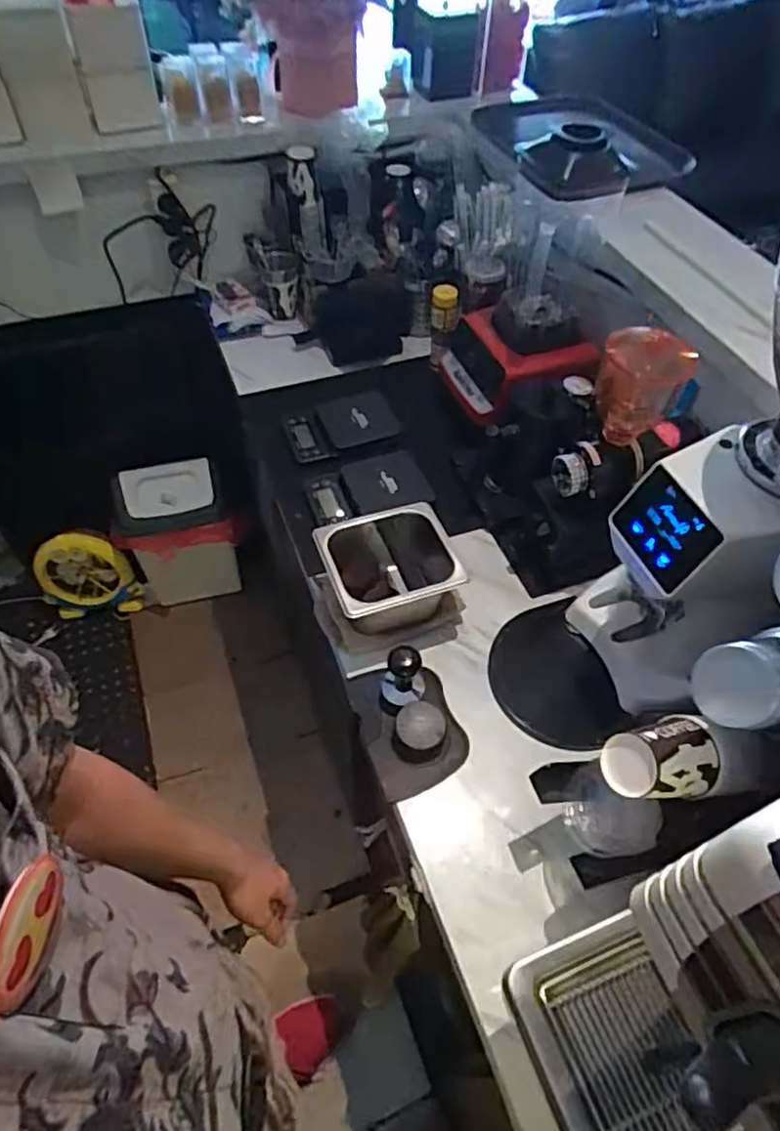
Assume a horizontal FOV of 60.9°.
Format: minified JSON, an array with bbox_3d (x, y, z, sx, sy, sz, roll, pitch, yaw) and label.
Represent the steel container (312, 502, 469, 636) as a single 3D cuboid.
[{"bbox_3d":[0.000,0.017,0.940,0.182,0.108,0.168,-11,54,-10],"label":"steel container"}]

